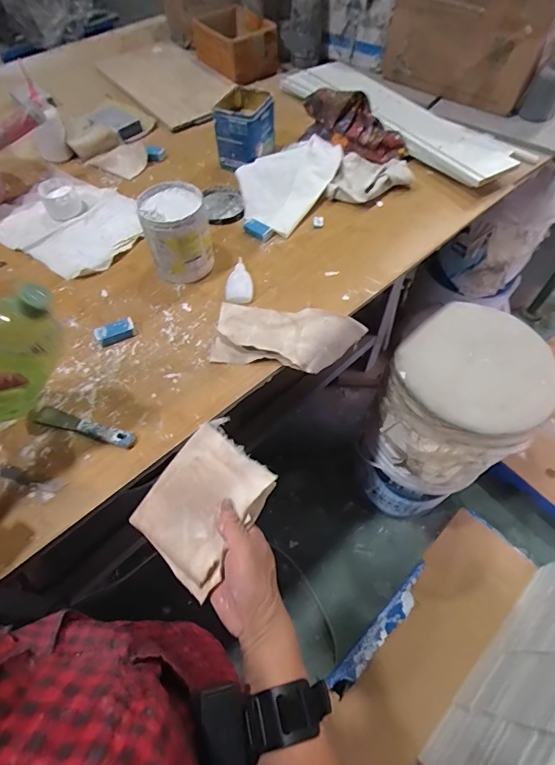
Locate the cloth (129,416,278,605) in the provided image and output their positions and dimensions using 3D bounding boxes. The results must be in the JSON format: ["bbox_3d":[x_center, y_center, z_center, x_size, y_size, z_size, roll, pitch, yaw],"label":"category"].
[{"bbox_3d":[-0.070,0.116,0.406,0.107,0.017,0.131,39,92,27],"label":"cloth"}]

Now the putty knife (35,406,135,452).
[{"bbox_3d":[-0.248,0.057,0.543,0.143,0.010,0.025,17,59,10],"label":"putty knife"}]

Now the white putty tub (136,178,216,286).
[{"bbox_3d":[-0.155,-0.228,0.663,0.091,0.118,0.095,0,57,-1],"label":"white putty tub"}]

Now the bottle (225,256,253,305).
[{"bbox_3d":[-0.061,-0.157,0.670,0.042,0.020,0.087,-4,58,-3],"label":"bottle"}]

